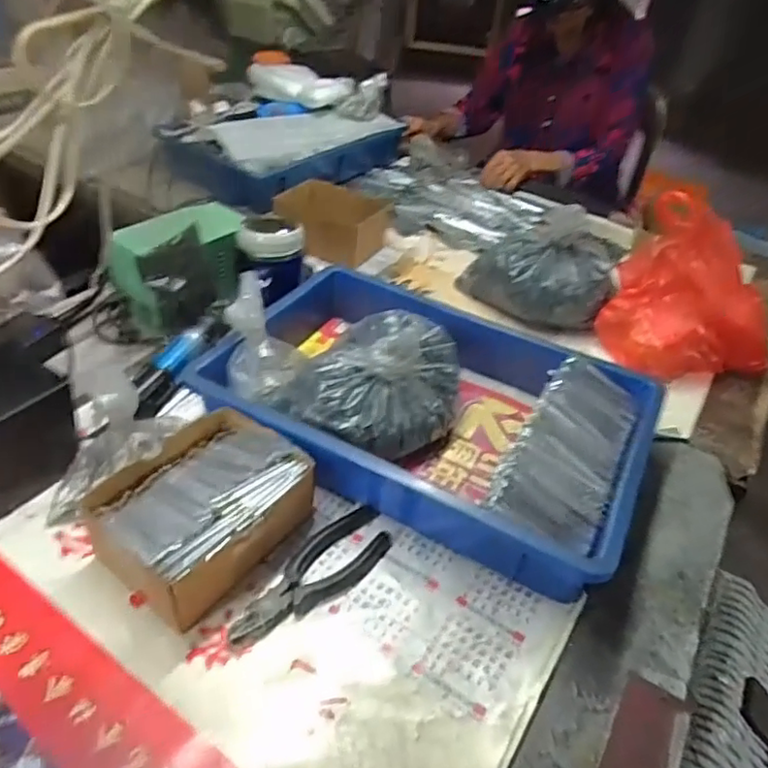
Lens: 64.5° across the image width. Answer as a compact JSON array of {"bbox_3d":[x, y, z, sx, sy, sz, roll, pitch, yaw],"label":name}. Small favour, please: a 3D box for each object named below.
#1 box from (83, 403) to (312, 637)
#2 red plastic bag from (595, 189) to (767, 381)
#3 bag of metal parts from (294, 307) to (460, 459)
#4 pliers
[{"bbox_3d":[-0.159,0.109,0.533,0.130,0.069,0.168,30,46,24],"label":"box"},{"bbox_3d":[0.400,-0.104,0.779,0.209,0.172,0.166,25,44,19],"label":"red plastic bag"},{"bbox_3d":[-0.003,0.000,0.646,0.165,0.113,0.165,12,41,5],"label":"bag of metal parts"},{"bbox_3d":[-0.057,0.163,0.524,0.056,0.016,0.168,30,46,24],"label":"pliers"}]

